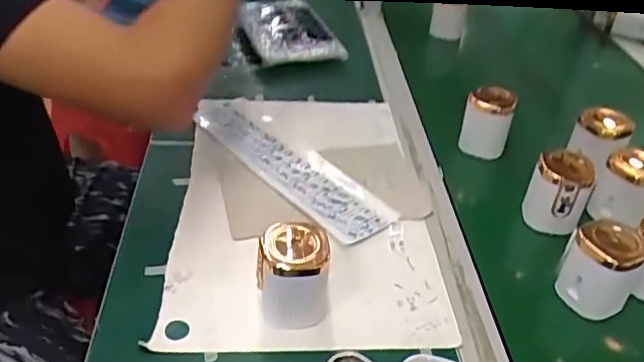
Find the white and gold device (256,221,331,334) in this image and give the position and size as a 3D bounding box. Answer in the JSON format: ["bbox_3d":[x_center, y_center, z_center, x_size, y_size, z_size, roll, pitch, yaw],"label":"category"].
[{"bbox_3d":[-0.023,0.074,0.498,0.061,0.080,0.058,3,37,-3],"label":"white and gold device"}]

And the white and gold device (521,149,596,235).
[{"bbox_3d":[0.244,0.011,0.620,0.058,0.079,0.047,18,39,17],"label":"white and gold device"}]

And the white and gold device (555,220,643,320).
[{"bbox_3d":[0.253,0.075,0.540,0.059,0.081,0.061,3,37,-3],"label":"white and gold device"}]

